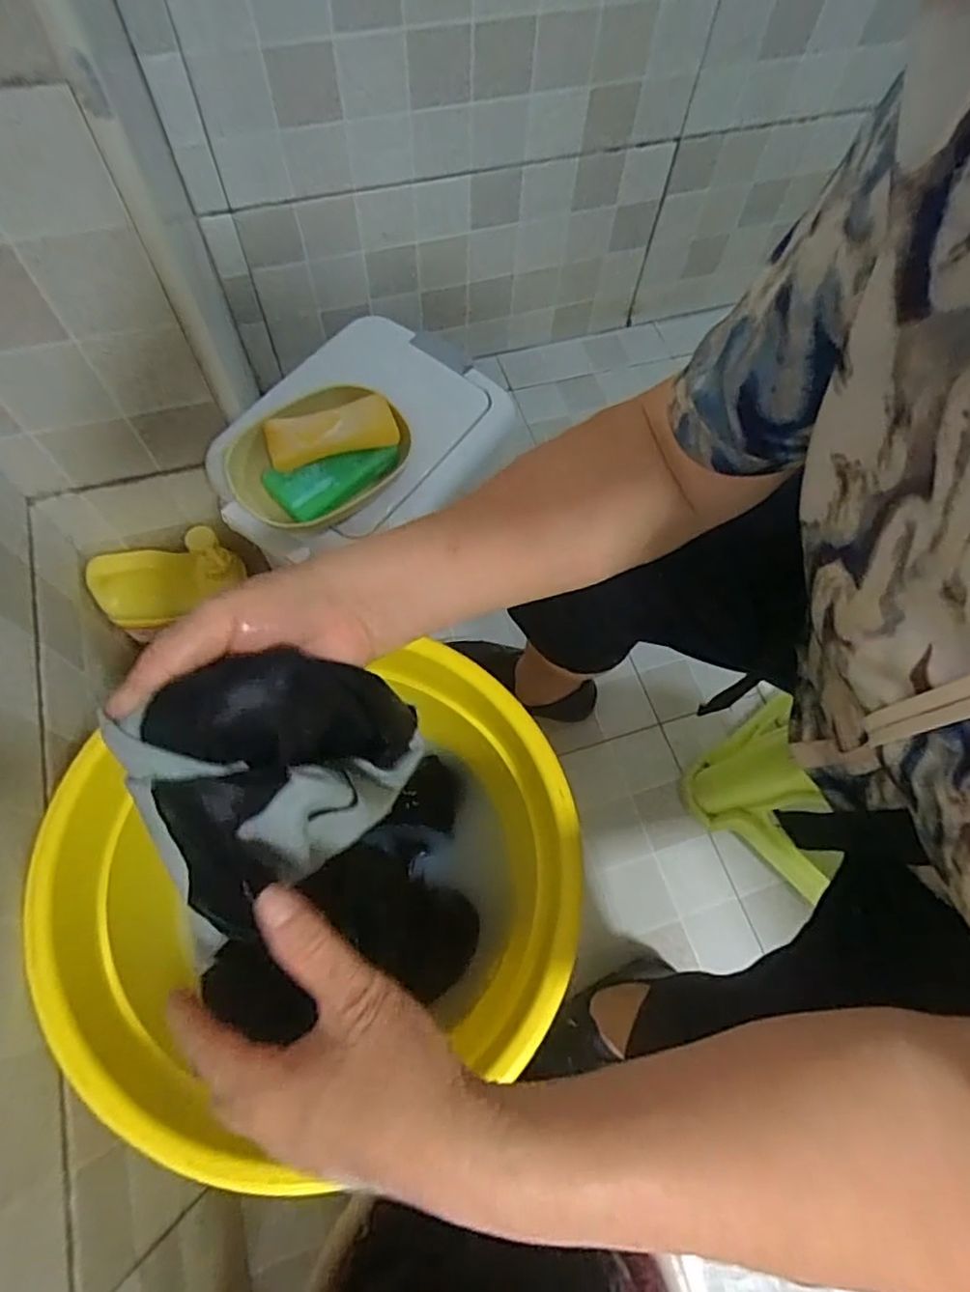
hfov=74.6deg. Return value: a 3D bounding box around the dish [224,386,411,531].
[{"bbox_3d":[-0.136,-0.157,0.529,0.147,0.037,0.105,-37,72,-18],"label":"dish"}]

